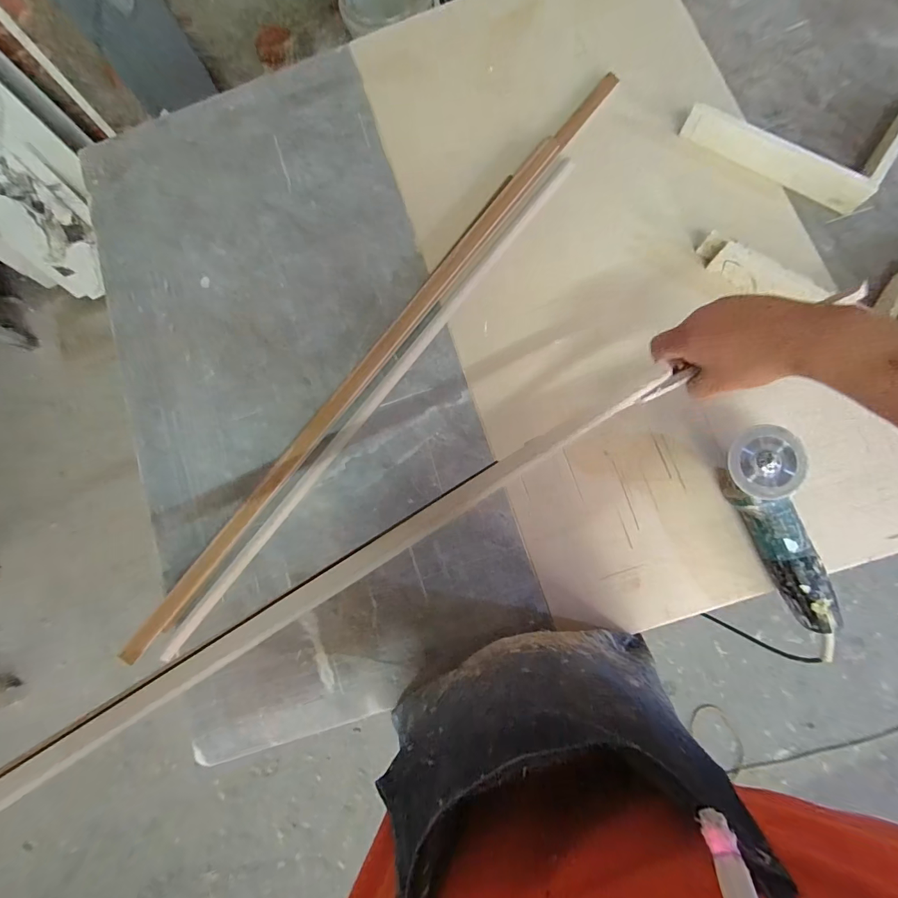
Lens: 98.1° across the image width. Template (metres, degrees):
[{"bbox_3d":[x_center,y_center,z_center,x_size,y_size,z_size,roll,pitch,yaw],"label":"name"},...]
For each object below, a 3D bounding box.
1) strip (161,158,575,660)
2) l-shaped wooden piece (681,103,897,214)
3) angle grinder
[{"bbox_3d":[-0.120,-0.082,0.665,0.031,0.021,1.046,38,87,8],"label":"strip"},{"bbox_3d":[0.569,-0.534,0.630,0.299,0.056,0.213,35,87,8],"label":"l-shaped wooden piece"},{"bbox_3d":[0.462,0.105,0.536,0.090,0.104,0.281,-26,82,1],"label":"angle grinder"}]

